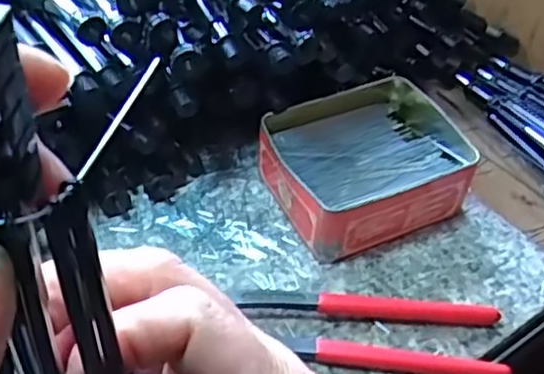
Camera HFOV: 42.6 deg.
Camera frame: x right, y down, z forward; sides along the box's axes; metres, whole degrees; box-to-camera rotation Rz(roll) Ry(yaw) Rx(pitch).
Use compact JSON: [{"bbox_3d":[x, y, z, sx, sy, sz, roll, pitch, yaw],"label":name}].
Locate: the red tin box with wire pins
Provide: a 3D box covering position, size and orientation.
[{"bbox_3d":[0.061,-0.015,0.463,0.124,0.049,0.104,-19,51,-22],"label":"red tin box with wire pins"}]

